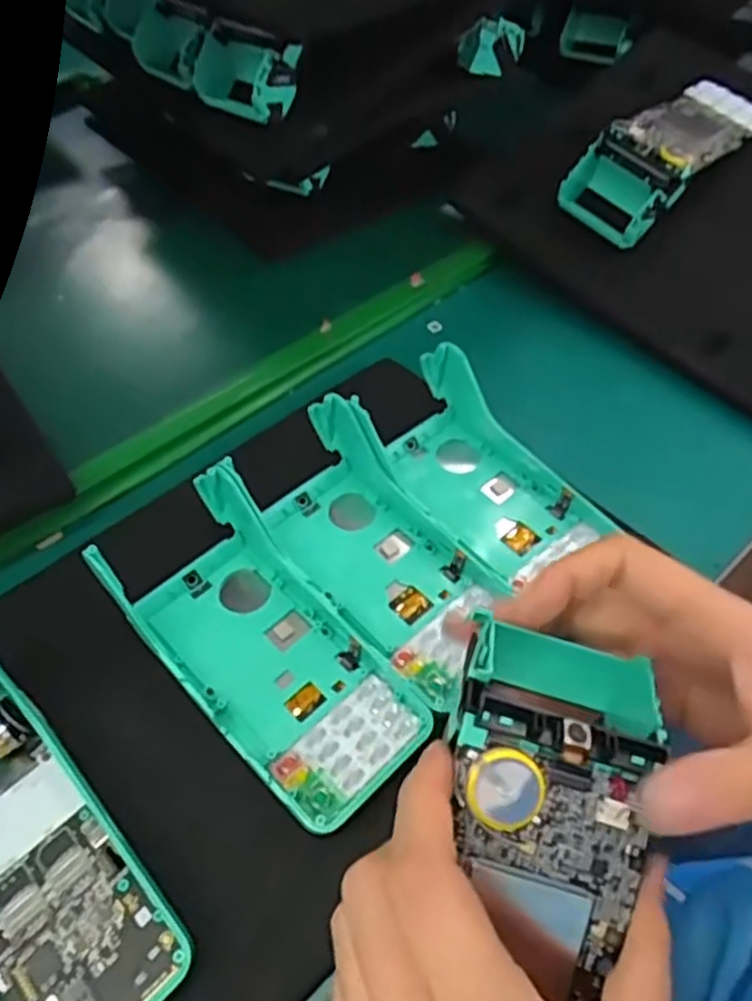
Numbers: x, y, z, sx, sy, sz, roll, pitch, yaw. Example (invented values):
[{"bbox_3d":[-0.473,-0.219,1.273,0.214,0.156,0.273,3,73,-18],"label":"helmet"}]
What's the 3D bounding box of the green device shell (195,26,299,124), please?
[{"bbox_3d":[-0.092,-0.294,0.489,0.088,0.042,0.040,32,57,21],"label":"green device shell"}]

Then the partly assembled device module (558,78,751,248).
[{"bbox_3d":[0.216,-0.261,0.518,0.168,0.049,0.079,-41,62,-13],"label":"partly assembled device module"}]

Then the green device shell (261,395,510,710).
[{"bbox_3d":[0.000,0.017,0.364,0.075,0.053,0.148,-33,60,-25],"label":"green device shell"}]

